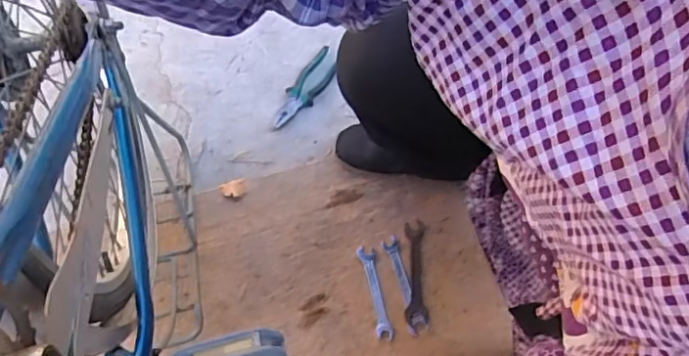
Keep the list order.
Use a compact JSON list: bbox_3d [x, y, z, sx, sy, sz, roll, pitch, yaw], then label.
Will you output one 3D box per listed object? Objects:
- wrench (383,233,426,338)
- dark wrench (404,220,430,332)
[{"bbox_3d":[0.092,0.165,0.871,0.028,0.009,0.154,-16,67,-2],"label":"wrench"},{"bbox_3d":[0.112,0.148,0.880,0.034,0.004,0.165,-1,67,4],"label":"dark wrench"}]

